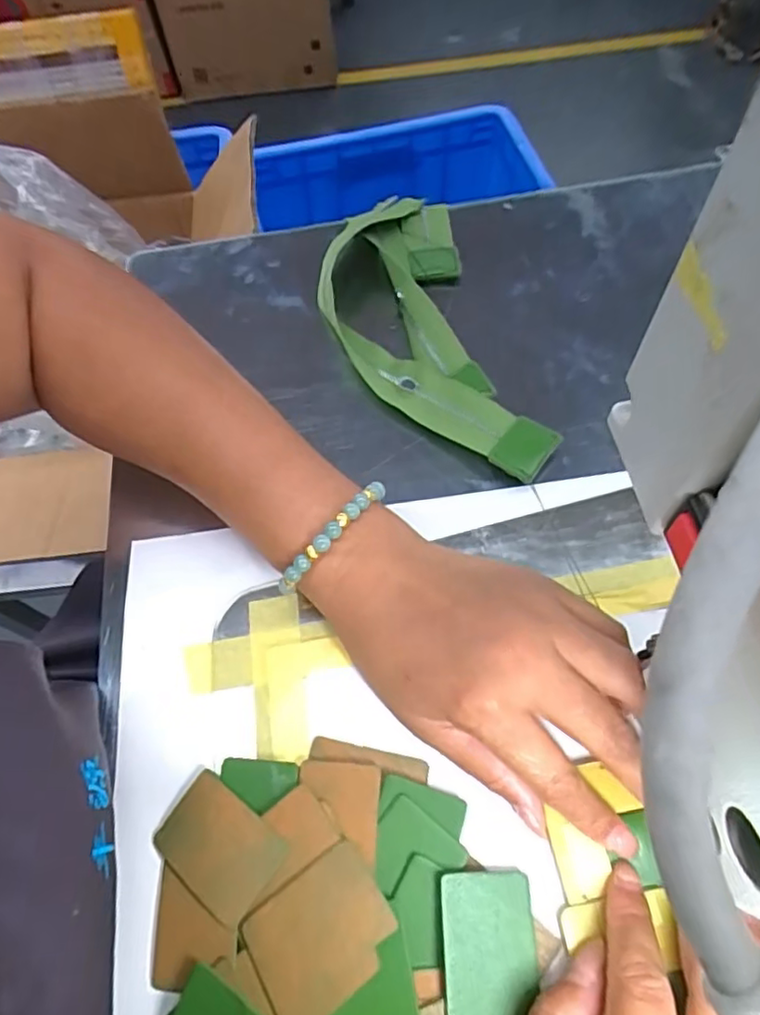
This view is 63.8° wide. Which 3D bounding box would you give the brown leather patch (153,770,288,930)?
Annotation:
[{"bbox_3d":[-0.065,0.136,0.247,0.050,0.008,0.036,32,69,18],"label":"brown leather patch"}]

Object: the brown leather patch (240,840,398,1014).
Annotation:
[{"bbox_3d":[-0.022,0.158,0.225,0.052,0.004,0.042,-37,58,-9],"label":"brown leather patch"}]

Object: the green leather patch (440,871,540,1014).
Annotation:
[{"bbox_3d":[0.040,0.163,0.223,0.034,0.005,0.051,-2,63,3],"label":"green leather patch"}]

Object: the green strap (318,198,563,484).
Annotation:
[{"bbox_3d":[0.023,-0.106,0.367,0.096,0.019,0.226,-16,63,-5],"label":"green strap"}]

